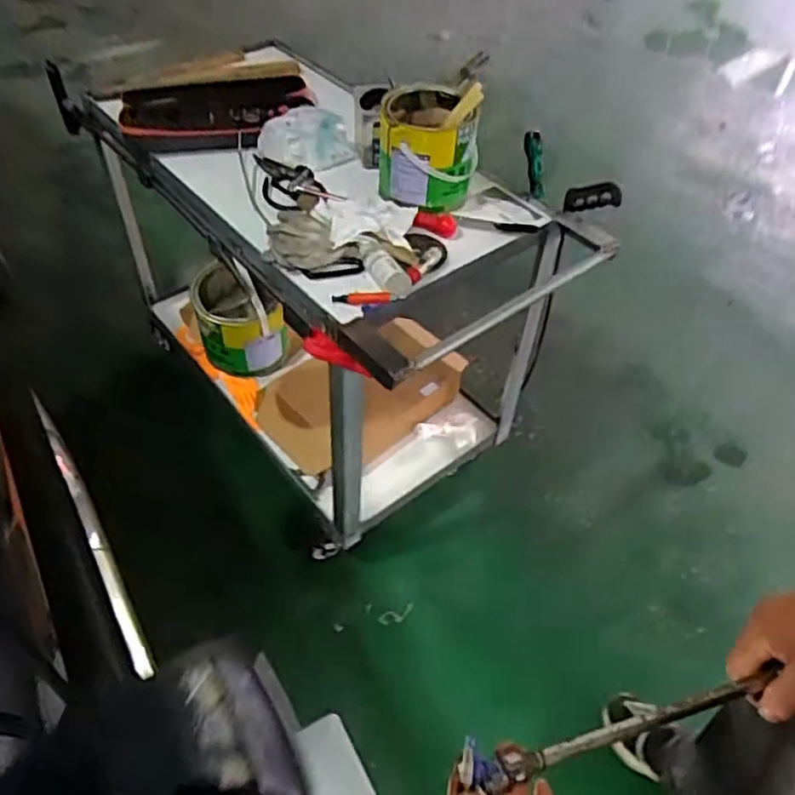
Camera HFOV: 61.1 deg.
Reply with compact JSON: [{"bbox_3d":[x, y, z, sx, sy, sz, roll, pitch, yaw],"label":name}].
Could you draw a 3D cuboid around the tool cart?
[{"bbox_3d":[-0.178,-0.253,1.408,0.583,0.713,1.030,-36,58,-28],"label":"tool cart"}]

